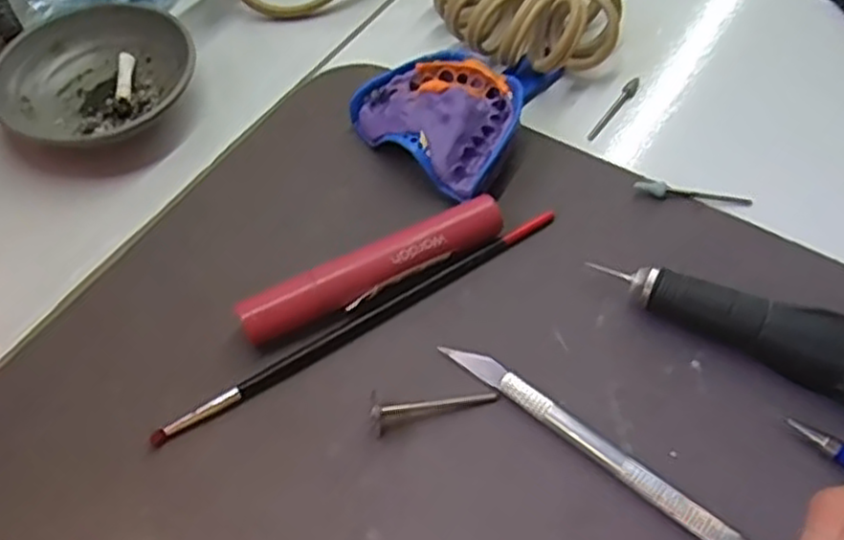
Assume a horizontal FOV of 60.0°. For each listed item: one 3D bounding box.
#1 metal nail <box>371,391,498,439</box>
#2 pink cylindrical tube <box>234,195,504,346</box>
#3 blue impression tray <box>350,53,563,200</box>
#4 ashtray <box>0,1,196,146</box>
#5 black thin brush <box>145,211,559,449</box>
[{"bbox_3d":[0.004,0.045,0.250,0.044,0.012,0.010,-12,57,-6],"label":"metal nail"},{"bbox_3d":[-0.017,0.000,0.277,0.105,0.017,0.013,-26,60,-15],"label":"pink cylindrical tube"},{"bbox_3d":[0.019,-0.076,0.324,0.072,0.027,0.083,38,65,23],"label":"blue impression tray"},{"bbox_3d":[-0.150,-0.090,0.338,0.080,0.028,0.074,-7,57,-3],"label":"ashtray"},{"bbox_3d":[-0.020,0.018,0.274,0.170,0.005,0.007,-29,60,-16],"label":"black thin brush"}]

